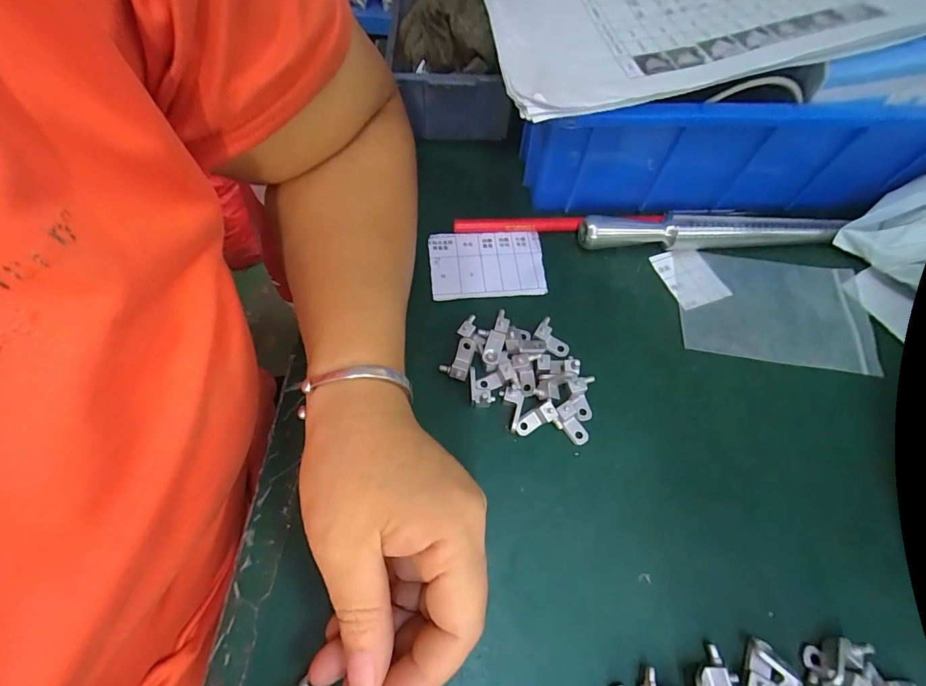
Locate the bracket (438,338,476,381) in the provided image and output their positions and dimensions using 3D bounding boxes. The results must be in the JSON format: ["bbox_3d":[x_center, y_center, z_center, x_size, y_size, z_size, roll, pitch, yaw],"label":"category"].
[{"bbox_3d":[-0.003,0.010,0.247,0.017,0.015,0.023,18,64,7],"label":"bracket"}]

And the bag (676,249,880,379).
[{"bbox_3d":[0.204,-0.022,0.273,0.122,0.005,0.076,8,64,2],"label":"bag"}]

